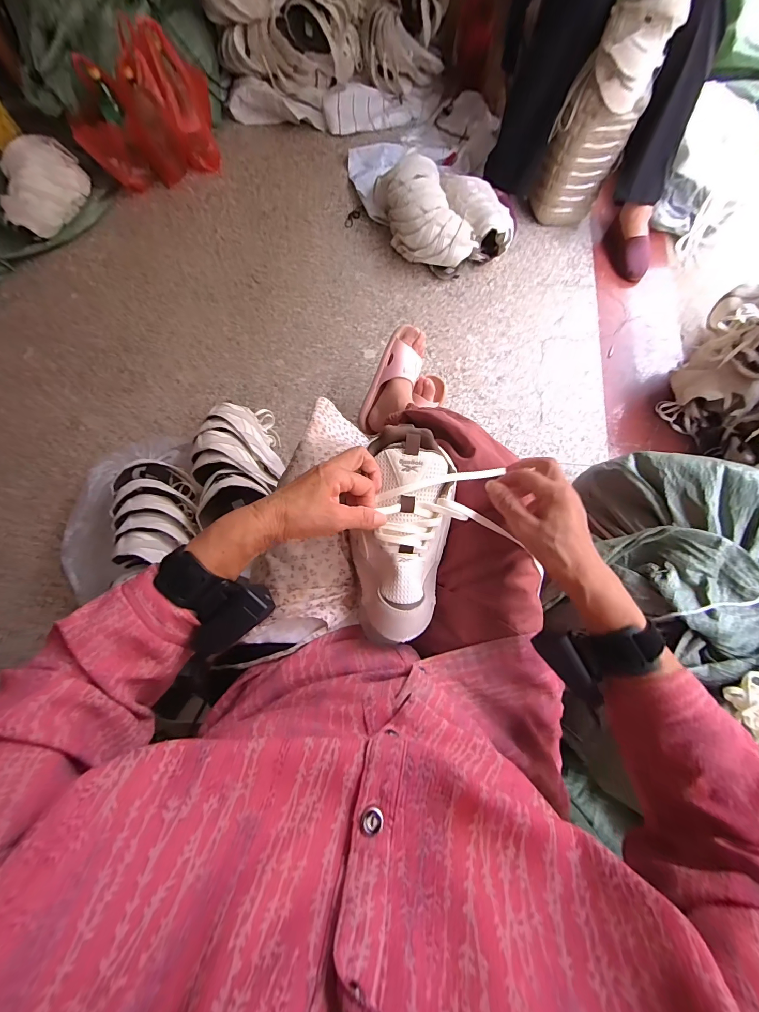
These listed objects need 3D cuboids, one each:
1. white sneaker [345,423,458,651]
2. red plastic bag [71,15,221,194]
[{"bbox_3d":[0.026,0.027,0.415,0.107,0.082,0.234,9,86,2],"label":"white sneaker"},{"bbox_3d":[-0.735,-1.228,1.113,0.418,0.272,0.213,-20,74,-4],"label":"red plastic bag"}]

